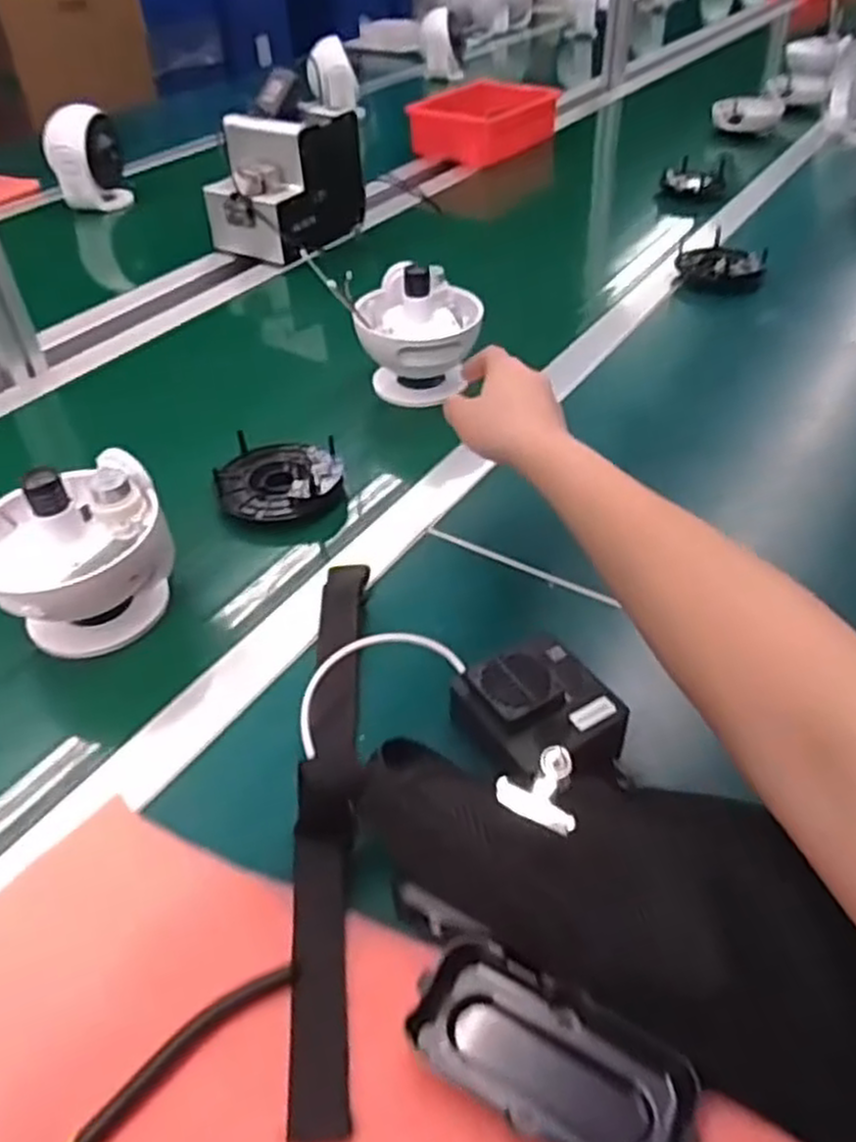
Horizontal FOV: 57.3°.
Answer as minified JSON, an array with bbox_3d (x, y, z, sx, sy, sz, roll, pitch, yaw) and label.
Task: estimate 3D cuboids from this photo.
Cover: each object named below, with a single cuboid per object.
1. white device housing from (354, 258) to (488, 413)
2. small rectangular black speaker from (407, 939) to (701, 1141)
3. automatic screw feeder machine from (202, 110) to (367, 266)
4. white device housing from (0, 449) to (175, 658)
[{"bbox_3d":[-0.009,-0.222,0.736,0.112,0.111,0.106,-5,40,0],"label":"white device housing"},{"bbox_3d":[0.050,0.192,0.310,0.107,0.021,0.049,21,47,24],"label":"small rectangular black speaker"},{"bbox_3d":[-0.182,-0.503,1.015,0.121,0.141,0.194,29,51,30],"label":"automatic screw feeder machine"},{"bbox_3d":[-0.229,-0.012,0.510,0.117,0.104,0.092,-18,44,-16],"label":"white device housing"}]

